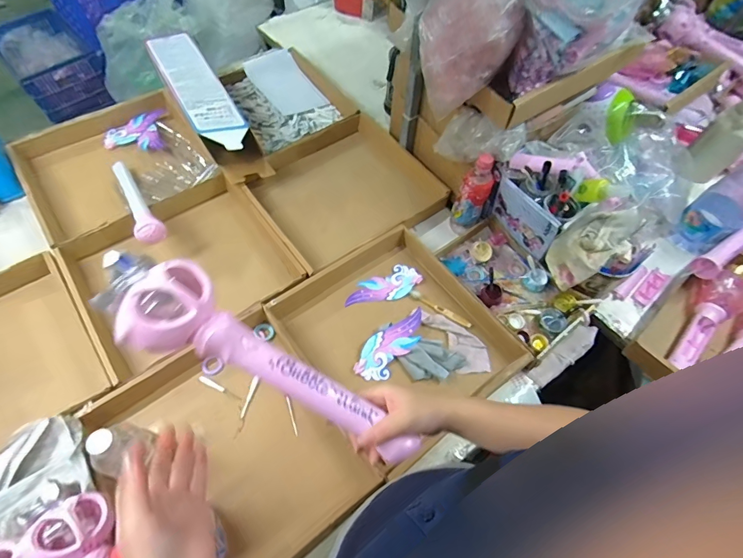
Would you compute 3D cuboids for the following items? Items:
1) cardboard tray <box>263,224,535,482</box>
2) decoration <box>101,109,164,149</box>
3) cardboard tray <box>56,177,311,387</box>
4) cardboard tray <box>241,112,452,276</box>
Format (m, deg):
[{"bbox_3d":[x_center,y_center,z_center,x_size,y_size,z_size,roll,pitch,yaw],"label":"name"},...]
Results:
[{"bbox_3d":[0.047,0.112,0.765,0.353,0.066,0.392,-33,68,-20],"label":"cardboard tray"},{"bbox_3d":[-0.598,-0.370,0.984,0.146,0.015,0.139,-10,62,-9],"label":"decoration"},{"bbox_3d":[-0.383,-0.020,0.813,0.387,0.074,0.345,-31,67,-19],"label":"cardboard tray"},{"bbox_3d":[-0.073,-0.211,0.932,0.384,0.075,0.347,-32,67,-19],"label":"cardboard tray"}]

